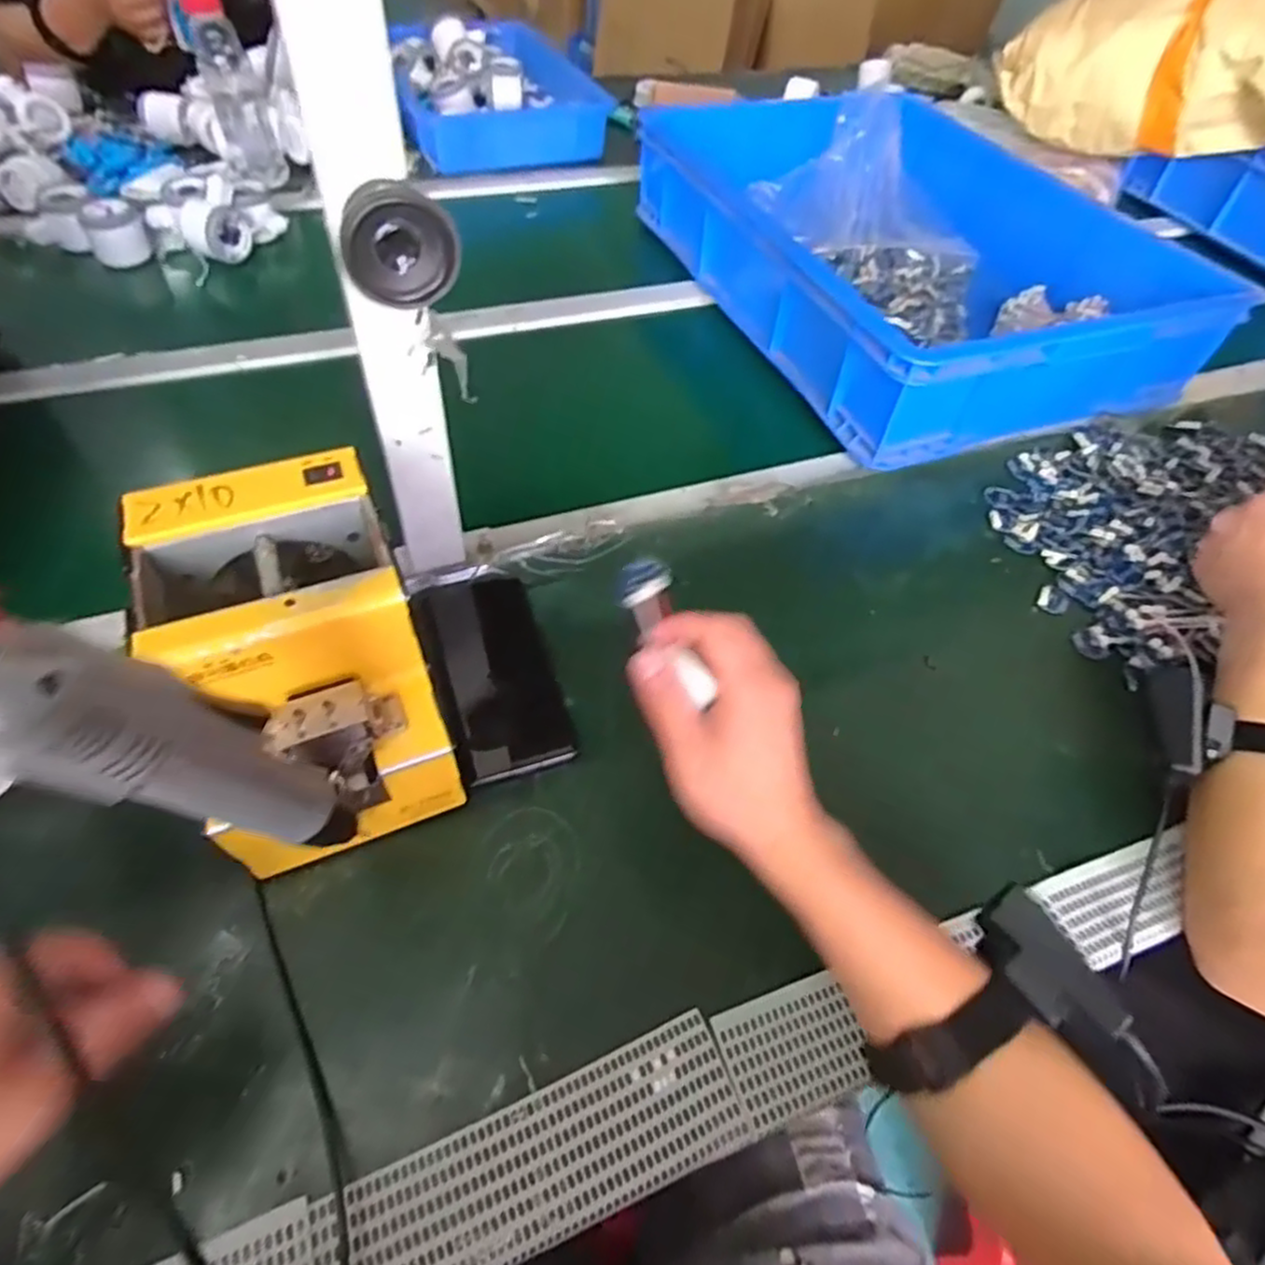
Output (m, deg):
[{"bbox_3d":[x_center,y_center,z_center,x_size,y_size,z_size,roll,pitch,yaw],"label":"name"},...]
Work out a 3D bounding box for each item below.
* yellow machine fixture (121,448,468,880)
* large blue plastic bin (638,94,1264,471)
[{"bbox_3d":[-0.186,0.017,0.401,0.120,0.142,0.167,-18,57,-17],"label":"yellow machine fixture"},{"bbox_3d":[0.332,-0.449,0.808,0.471,0.124,0.567,-17,57,-17],"label":"large blue plastic bin"}]

